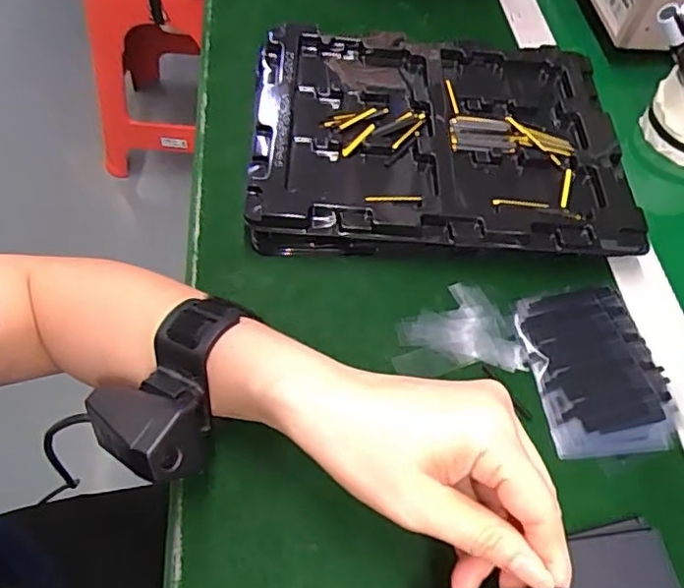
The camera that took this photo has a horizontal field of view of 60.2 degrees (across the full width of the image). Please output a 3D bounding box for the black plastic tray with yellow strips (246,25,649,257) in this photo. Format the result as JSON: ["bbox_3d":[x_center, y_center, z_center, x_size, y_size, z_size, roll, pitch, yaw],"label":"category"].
[{"bbox_3d":[0.077,-0.118,0.447,0.288,0.035,0.213,2,56,-4],"label":"black plastic tray with yellow strips"}]

